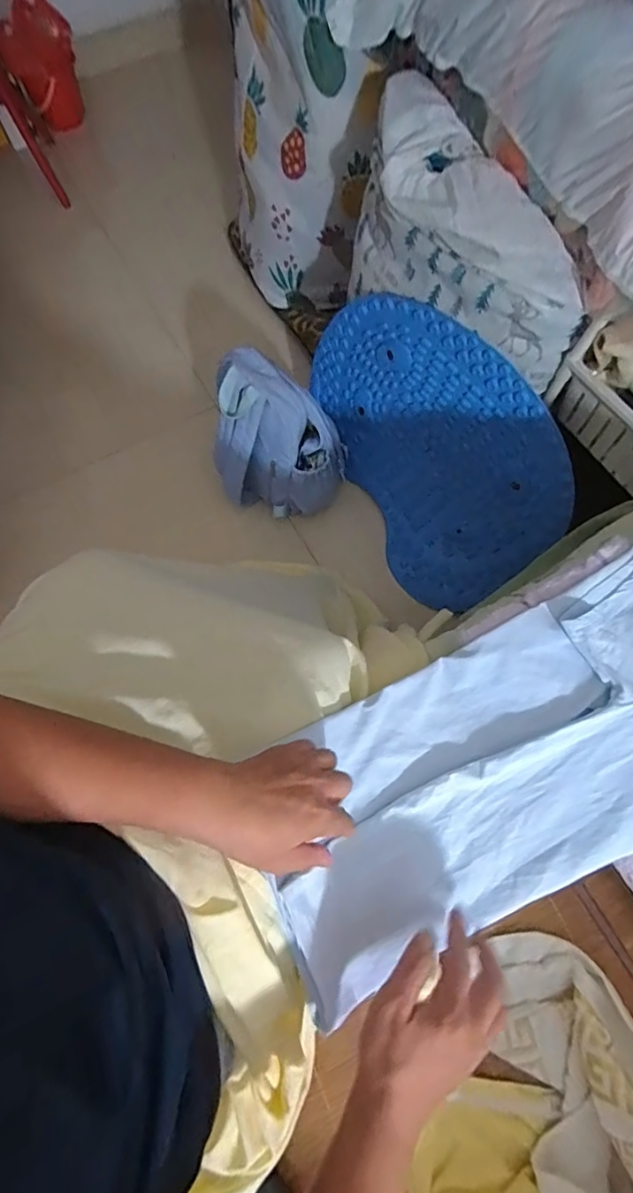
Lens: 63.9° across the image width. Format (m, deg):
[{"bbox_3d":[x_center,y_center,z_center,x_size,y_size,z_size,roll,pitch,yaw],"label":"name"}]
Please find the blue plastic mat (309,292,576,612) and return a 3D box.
[{"bbox_3d":[0.170,-0.262,0.986,0.126,0.511,0.600,-37,73,-25],"label":"blue plastic mat"}]

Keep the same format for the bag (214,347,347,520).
[{"bbox_3d":[-0.078,-0.298,1.005,0.239,0.280,0.162,15,70,8],"label":"bag"}]

